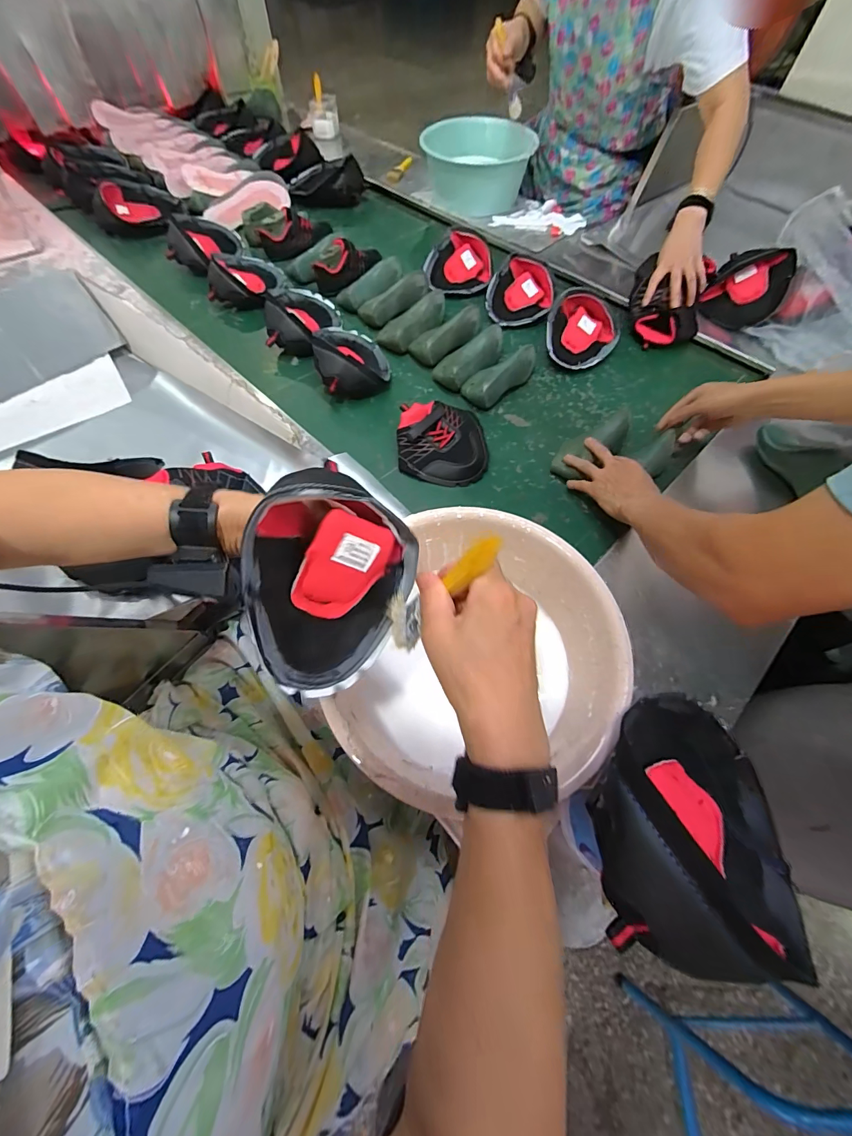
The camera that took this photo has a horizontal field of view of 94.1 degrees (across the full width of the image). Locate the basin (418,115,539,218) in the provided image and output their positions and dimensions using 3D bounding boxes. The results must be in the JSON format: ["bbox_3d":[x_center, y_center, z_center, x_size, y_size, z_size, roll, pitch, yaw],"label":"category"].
[{"bbox_3d":[0.145,-1.163,1.144,0.296,0.127,0.296,1,63,-2],"label":"basin"}]

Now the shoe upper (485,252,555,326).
[{"bbox_3d":[0.217,-0.630,0.905,0.141,0.071,0.146,13,64,5],"label":"shoe upper"}]

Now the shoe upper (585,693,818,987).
[{"bbox_3d":[0.214,0.191,0.313,0.219,0.069,0.167,-10,60,-40],"label":"shoe upper"}]

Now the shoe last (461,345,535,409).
[{"bbox_3d":[0.149,-0.384,0.786,0.160,0.065,0.077,-39,71,-19],"label":"shoe last"}]

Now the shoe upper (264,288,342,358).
[{"bbox_3d":[-0.263,-0.531,0.852,0.109,0.080,0.194,14,51,5],"label":"shoe upper"}]

